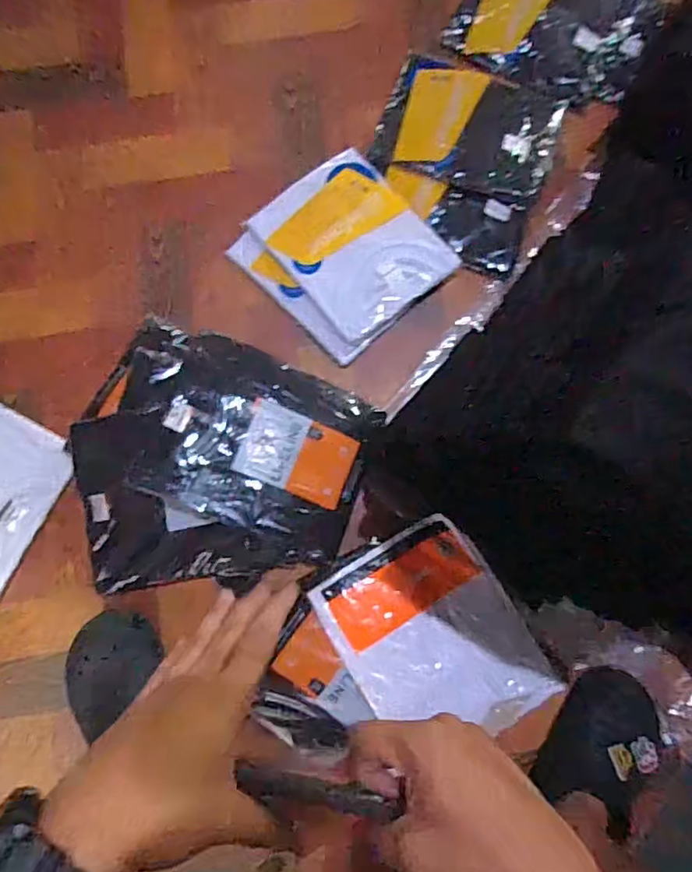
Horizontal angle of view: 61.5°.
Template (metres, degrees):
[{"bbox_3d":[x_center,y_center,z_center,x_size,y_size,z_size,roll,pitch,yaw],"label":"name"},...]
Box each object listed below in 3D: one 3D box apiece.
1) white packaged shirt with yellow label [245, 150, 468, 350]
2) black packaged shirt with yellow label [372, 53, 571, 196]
[{"bbox_3d":[0.009,-0.270,0.799,0.191,0.032,0.237,-39,84,-6],"label":"white packaged shirt with yellow label"},{"bbox_3d":[0.178,-0.441,0.839,0.248,0.013,0.197,21,81,2],"label":"black packaged shirt with yellow label"}]

